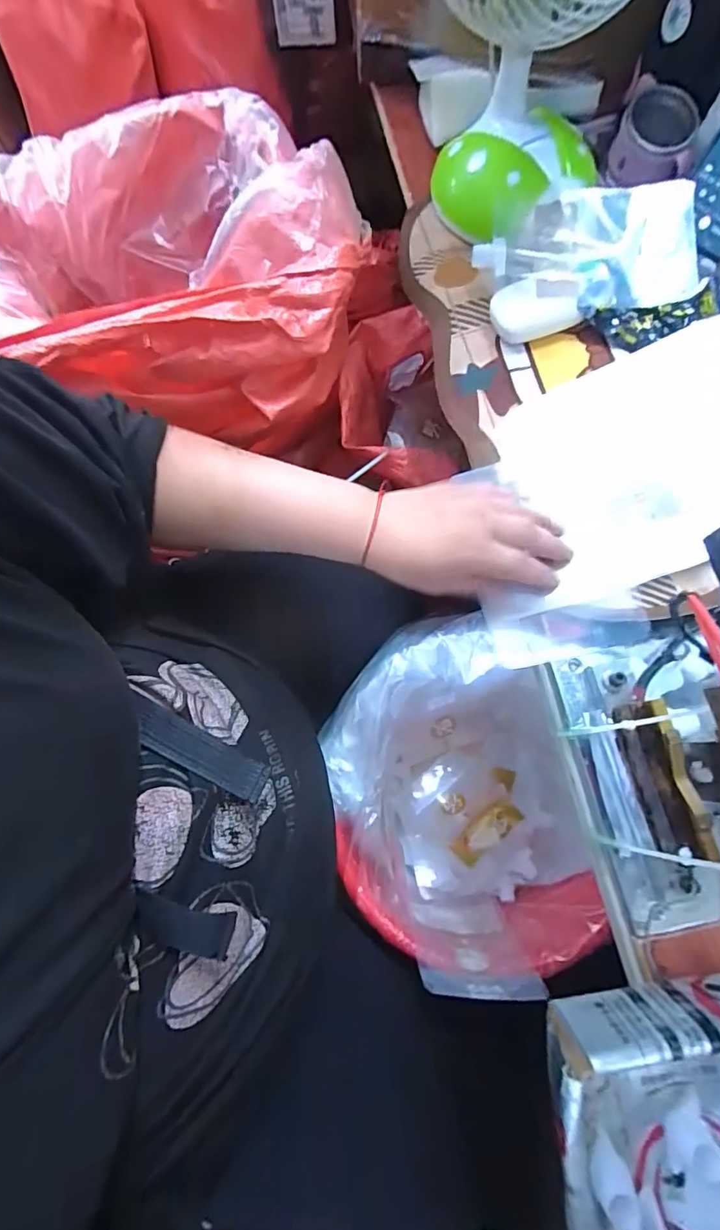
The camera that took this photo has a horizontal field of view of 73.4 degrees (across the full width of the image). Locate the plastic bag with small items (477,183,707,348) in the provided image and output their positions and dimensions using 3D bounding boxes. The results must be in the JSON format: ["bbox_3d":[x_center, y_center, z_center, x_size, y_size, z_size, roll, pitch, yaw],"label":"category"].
[{"bbox_3d":[0.210,-0.332,0.454,0.188,0.055,0.120,-11,74,-1],"label":"plastic bag with small items"}]

